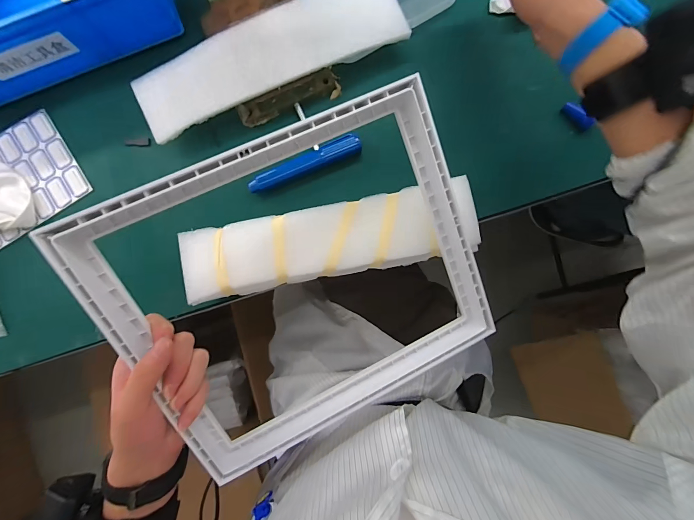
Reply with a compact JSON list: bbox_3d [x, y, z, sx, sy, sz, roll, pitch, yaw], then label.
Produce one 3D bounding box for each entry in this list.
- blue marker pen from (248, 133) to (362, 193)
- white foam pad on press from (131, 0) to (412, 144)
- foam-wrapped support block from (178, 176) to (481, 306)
[{"bbox_3d":[-0.051,-0.117,0.386,0.141,0.016,0.022,-23,86,0],"label":"blue marker pen"},{"bbox_3d":[-0.090,-0.241,0.367,0.319,0.012,0.086,-24,92,0],"label":"white foam pad on press"},{"bbox_3d":[-0.032,-0.018,0.353,0.302,0.032,0.080,-12,86,1],"label":"foam-wrapped support block"}]

